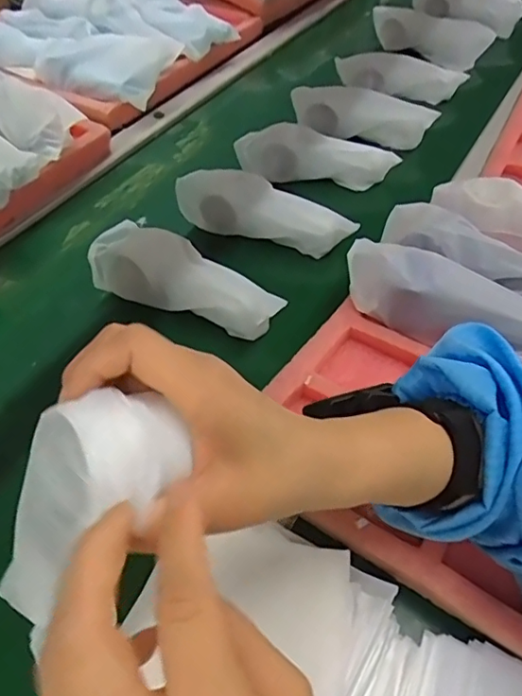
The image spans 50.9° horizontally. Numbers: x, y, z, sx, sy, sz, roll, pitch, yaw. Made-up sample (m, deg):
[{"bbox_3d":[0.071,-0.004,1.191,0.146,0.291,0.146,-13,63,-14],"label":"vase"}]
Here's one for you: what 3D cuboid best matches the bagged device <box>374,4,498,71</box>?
[{"bbox_3d":[0.289,-0.539,0.955,0.201,0.074,0.066,22,58,21],"label":"bagged device"}]

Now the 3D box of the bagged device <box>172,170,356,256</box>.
[{"bbox_3d":[0.003,-0.148,0.610,0.196,0.060,0.051,18,56,18],"label":"bagged device"}]

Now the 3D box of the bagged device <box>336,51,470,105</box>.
[{"bbox_3d":[0.212,-0.413,0.836,0.201,0.053,0.046,5,52,-8],"label":"bagged device"}]

